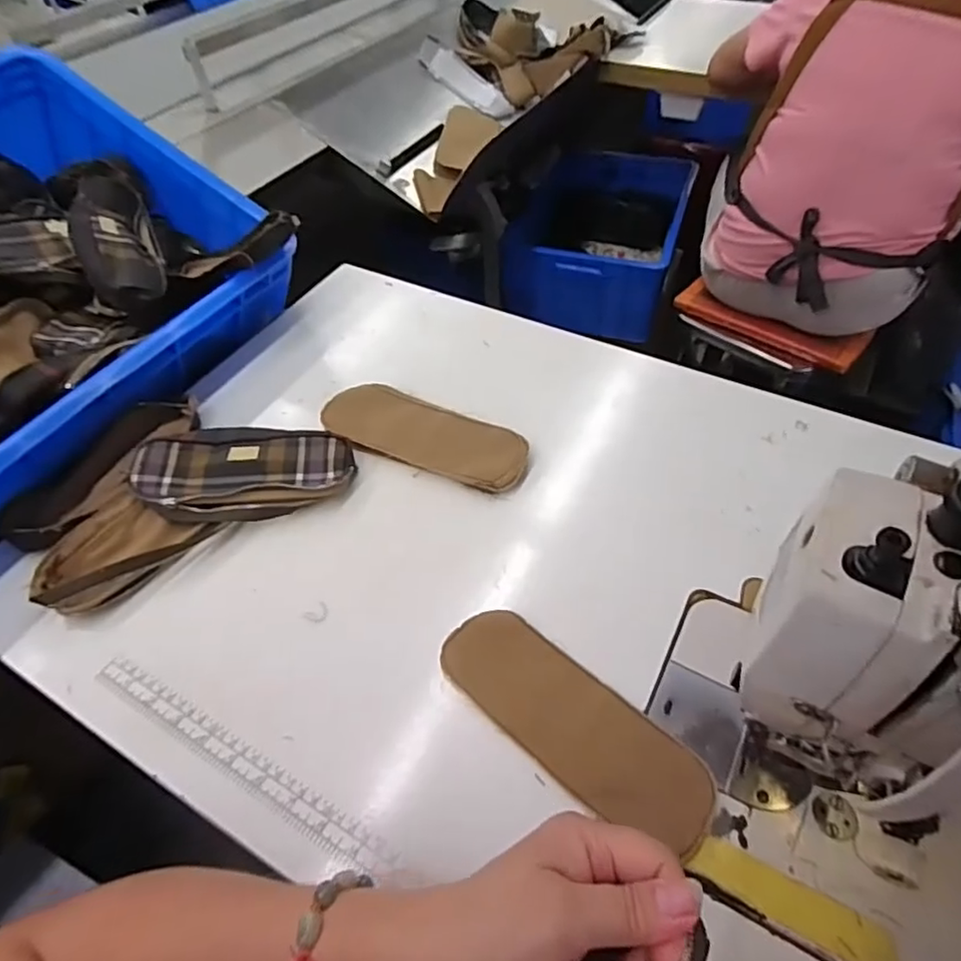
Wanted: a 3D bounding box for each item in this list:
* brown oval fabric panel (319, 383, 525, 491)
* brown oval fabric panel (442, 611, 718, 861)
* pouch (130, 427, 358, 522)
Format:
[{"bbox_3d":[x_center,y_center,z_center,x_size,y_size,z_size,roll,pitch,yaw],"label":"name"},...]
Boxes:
[{"bbox_3d":[-0.052,-0.043,0.562,0.199,0.010,0.072,20,55,18],"label":"brown oval fabric panel"},{"bbox_3d":[0.059,0.156,0.395,0.190,0.008,0.067,35,64,29],"label":"brown oval fabric panel"},{"bbox_3d":[-0.204,-0.008,0.527,0.181,0.026,0.082,-3,51,0],"label":"pouch"}]

